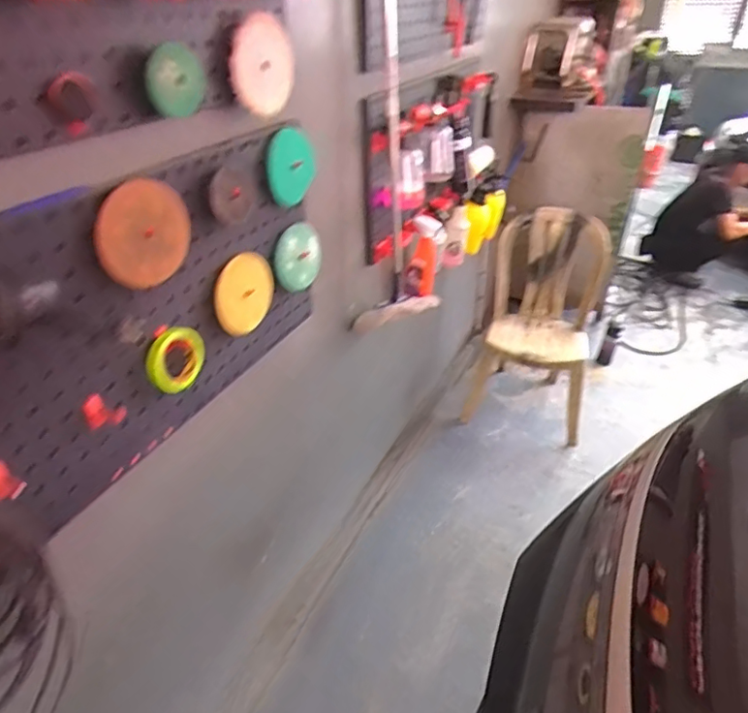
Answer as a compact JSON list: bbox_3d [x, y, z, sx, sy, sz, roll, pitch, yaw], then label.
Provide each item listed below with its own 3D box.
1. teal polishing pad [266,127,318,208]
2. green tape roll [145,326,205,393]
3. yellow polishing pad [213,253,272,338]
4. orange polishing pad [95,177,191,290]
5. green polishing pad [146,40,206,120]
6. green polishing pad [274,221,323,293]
[{"bbox_3d":[-0.154,-0.364,1.043,0.034,0.130,0.151,8,36,16],"label":"teal polishing pad"},{"bbox_3d":[-0.323,0.007,0.896,0.023,0.120,0.106,25,44,35],"label":"green tape roll"},{"bbox_3d":[-0.233,-0.110,0.993,0.024,0.145,0.140,16,39,25],"label":"yellow polishing pad"},{"bbox_3d":[-0.317,-0.169,0.762,0.027,0.146,0.149,17,39,26],"label":"orange polishing pad"},{"bbox_3d":[-0.274,-0.385,0.770,0.012,0.093,0.116,26,20,11],"label":"green polishing pad"},{"bbox_3d":[-0.157,-0.204,1.145,0.023,0.143,0.130,18,40,27],"label":"green polishing pad"}]

